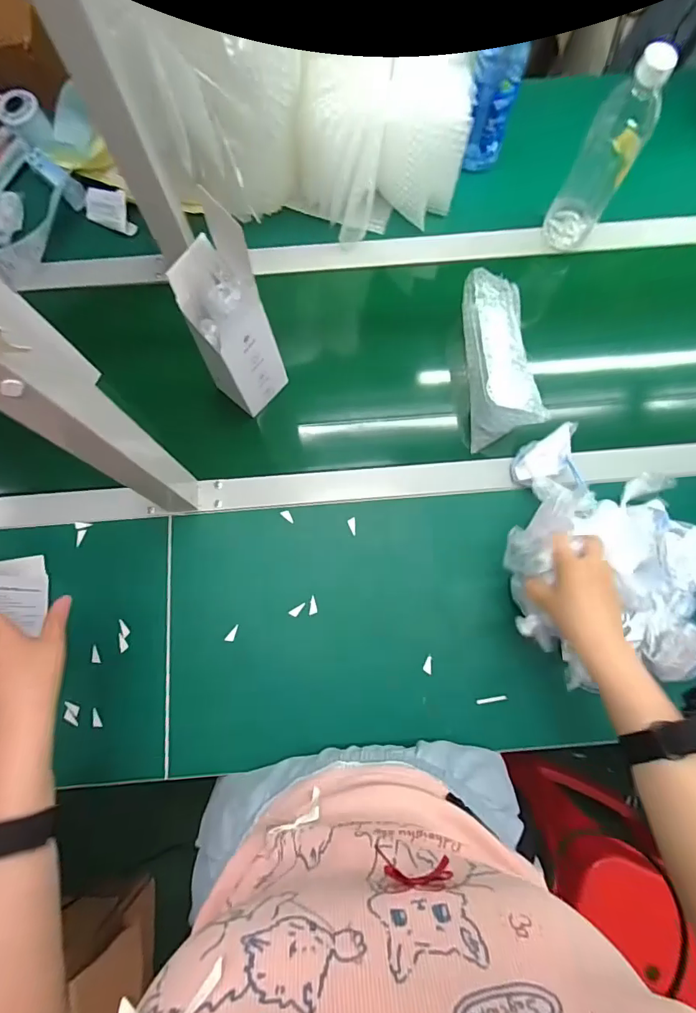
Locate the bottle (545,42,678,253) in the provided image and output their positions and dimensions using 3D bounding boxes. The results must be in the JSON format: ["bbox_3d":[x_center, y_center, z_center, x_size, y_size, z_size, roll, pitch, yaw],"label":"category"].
[{"bbox_3d":[0.318,-0.430,0.565,0.065,0.224,0.058,29,79,6],"label":"bottle"}]

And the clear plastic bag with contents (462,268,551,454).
[{"bbox_3d":[0.190,-0.190,0.587,0.071,0.068,0.204,-4,77,-1],"label":"clear plastic bag with contents"}]

